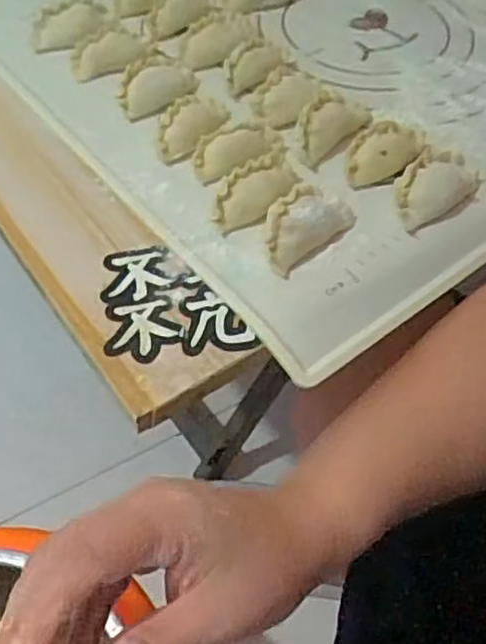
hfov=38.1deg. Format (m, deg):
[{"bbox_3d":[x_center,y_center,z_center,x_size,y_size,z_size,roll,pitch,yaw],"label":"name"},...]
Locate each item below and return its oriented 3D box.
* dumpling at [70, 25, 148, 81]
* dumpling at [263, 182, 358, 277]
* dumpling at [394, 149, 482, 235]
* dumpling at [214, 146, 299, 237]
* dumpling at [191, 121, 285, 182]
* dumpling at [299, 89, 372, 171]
[{"bbox_3d":[-0.088,-0.179,0.465,0.053,0.021,0.023,-21,58,-18],"label":"dumpling"},{"bbox_3d":[0.032,-0.052,0.373,0.028,0.020,0.059,39,60,22],"label":"dumpling"},{"bbox_3d":[0.108,-0.076,0.393,0.031,0.020,0.061,34,58,19],"label":"dumpling"},{"bbox_3d":[0.008,-0.073,0.388,0.022,0.020,0.060,37,60,21],"label":"dumpling"},{"bbox_3d":[-0.003,-0.101,0.410,0.056,0.018,0.018,-25,59,-21],"label":"dumpling"},{"bbox_3d":[0.053,-0.122,0.426,0.029,0.021,0.064,35,59,20],"label":"dumpling"}]

